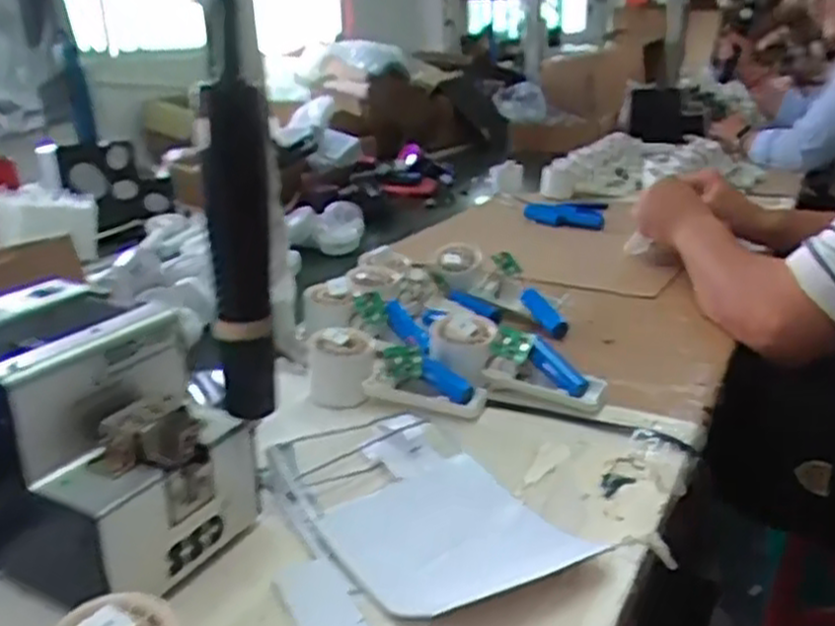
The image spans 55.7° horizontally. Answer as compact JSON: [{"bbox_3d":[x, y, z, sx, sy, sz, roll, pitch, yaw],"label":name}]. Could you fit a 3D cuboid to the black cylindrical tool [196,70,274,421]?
[{"bbox_3d":[-0.102,-0.034,0.462,0.035,0.189,0.028,-5,20,-10],"label":"black cylindrical tool"}]

